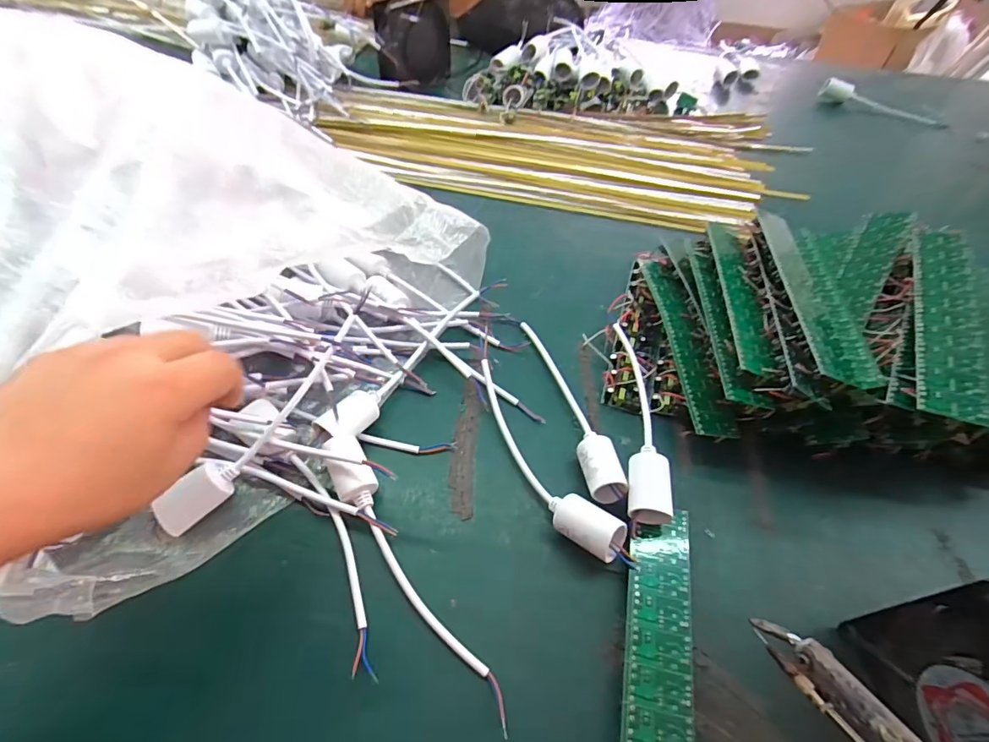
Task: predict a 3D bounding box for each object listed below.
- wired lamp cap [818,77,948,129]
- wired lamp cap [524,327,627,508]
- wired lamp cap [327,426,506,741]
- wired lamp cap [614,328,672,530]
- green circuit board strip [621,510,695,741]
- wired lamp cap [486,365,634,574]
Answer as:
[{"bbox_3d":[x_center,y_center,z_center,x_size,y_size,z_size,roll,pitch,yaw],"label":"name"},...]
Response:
[{"bbox_3d":[0.670,-0.464,0.819,0.201,0.031,0.045,22,53,11],"label":"wired lamp cap"},{"bbox_3d":[0.064,0.022,0.393,0.028,0.030,0.182,-8,53,-12],"label":"wired lamp cap"},{"bbox_3d":[-0.058,0.127,0.307,0.028,0.028,0.207,-27,59,-24],"label":"wired lamp cap"},{"bbox_3d":[0.117,0.035,0.390,0.028,0.035,0.187,8,52,1],"label":"wired lamp cap"},{"bbox_3d":[0.096,0.179,0.279,0.038,0.004,0.195,9,52,9],"label":"green circuit board strip"},{"bbox_3d":[0.032,0.065,0.357,0.032,0.038,0.185,-23,58,-22],"label":"wired lamp cap"}]

